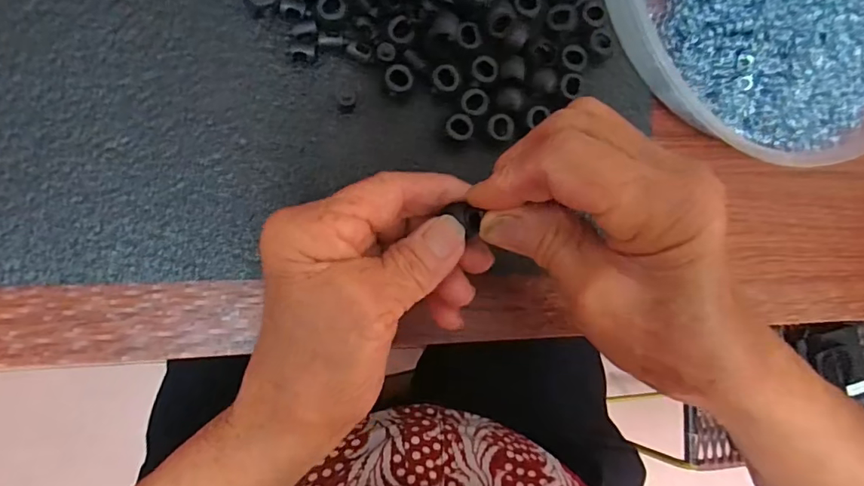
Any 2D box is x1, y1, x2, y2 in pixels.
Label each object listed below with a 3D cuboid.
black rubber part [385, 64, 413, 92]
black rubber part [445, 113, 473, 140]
[{"bbox_3d":[-0.017,-0.081,0.248,0.013,0.016,0.012,2,90,-10],"label":"black rubber part"},{"bbox_3d":[0.013,-0.058,0.255,0.013,0.018,0.012,0,91,-10],"label":"black rubber part"}]

